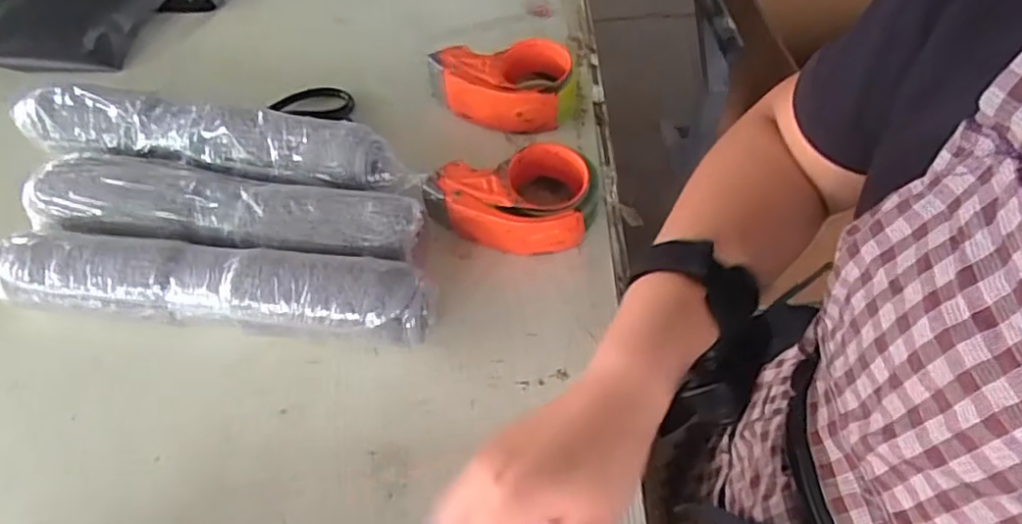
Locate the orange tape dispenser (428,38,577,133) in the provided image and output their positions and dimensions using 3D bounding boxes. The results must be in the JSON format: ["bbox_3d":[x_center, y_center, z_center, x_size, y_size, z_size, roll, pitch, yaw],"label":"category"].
[{"bbox_3d":[-0.007,-0.190,0.721,0.166,0.065,0.086,-3,55,1],"label":"orange tape dispenser"}]

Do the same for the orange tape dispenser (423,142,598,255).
[{"bbox_3d":[0.002,-0.052,0.621,0.158,0.061,0.099,-13,56,-6],"label":"orange tape dispenser"}]

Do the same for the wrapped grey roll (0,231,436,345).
[{"bbox_3d":[-0.274,0.021,0.583,0.417,0.071,0.069,5,56,7],"label":"wrapped grey roll"}]

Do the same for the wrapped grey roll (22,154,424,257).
[{"bbox_3d":[-0.282,-0.048,0.625,0.397,0.057,0.079,10,56,10],"label":"wrapped grey roll"}]

